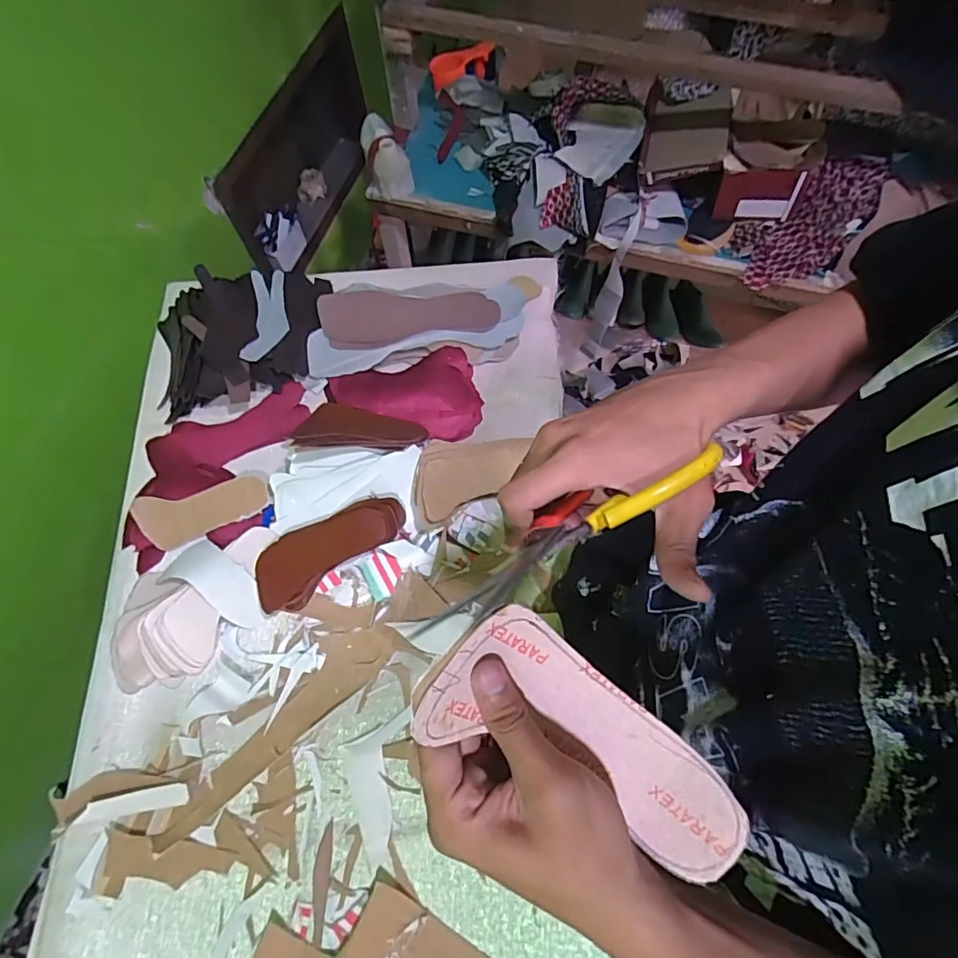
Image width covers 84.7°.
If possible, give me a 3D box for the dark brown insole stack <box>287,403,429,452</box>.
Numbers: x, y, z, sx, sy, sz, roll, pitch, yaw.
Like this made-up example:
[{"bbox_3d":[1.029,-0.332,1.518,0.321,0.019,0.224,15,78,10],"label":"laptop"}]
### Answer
[{"bbox_3d":[-0.161,-0.070,0.712,0.176,0.047,0.087,0,68,1],"label":"dark brown insole stack"}]

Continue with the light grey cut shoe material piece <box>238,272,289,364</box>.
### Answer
[{"bbox_3d":[-0.302,-0.236,0.752,0.058,0.013,0.146,-3,68,1],"label":"light grey cut shoe material piece"}]

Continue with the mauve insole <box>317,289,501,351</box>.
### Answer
[{"bbox_3d":[-0.103,-0.234,0.772,0.258,0.012,0.093,2,85,-2],"label":"mauve insole"}]

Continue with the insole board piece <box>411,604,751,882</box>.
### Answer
[{"bbox_3d":[0.049,0.120,0.245,0.155,0.029,0.066,33,72,-1],"label":"insole board piece"}]

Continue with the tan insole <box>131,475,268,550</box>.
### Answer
[{"bbox_3d":[-0.362,0.044,0.688,0.162,0.014,0.069,-12,91,-6],"label":"tan insole"}]

